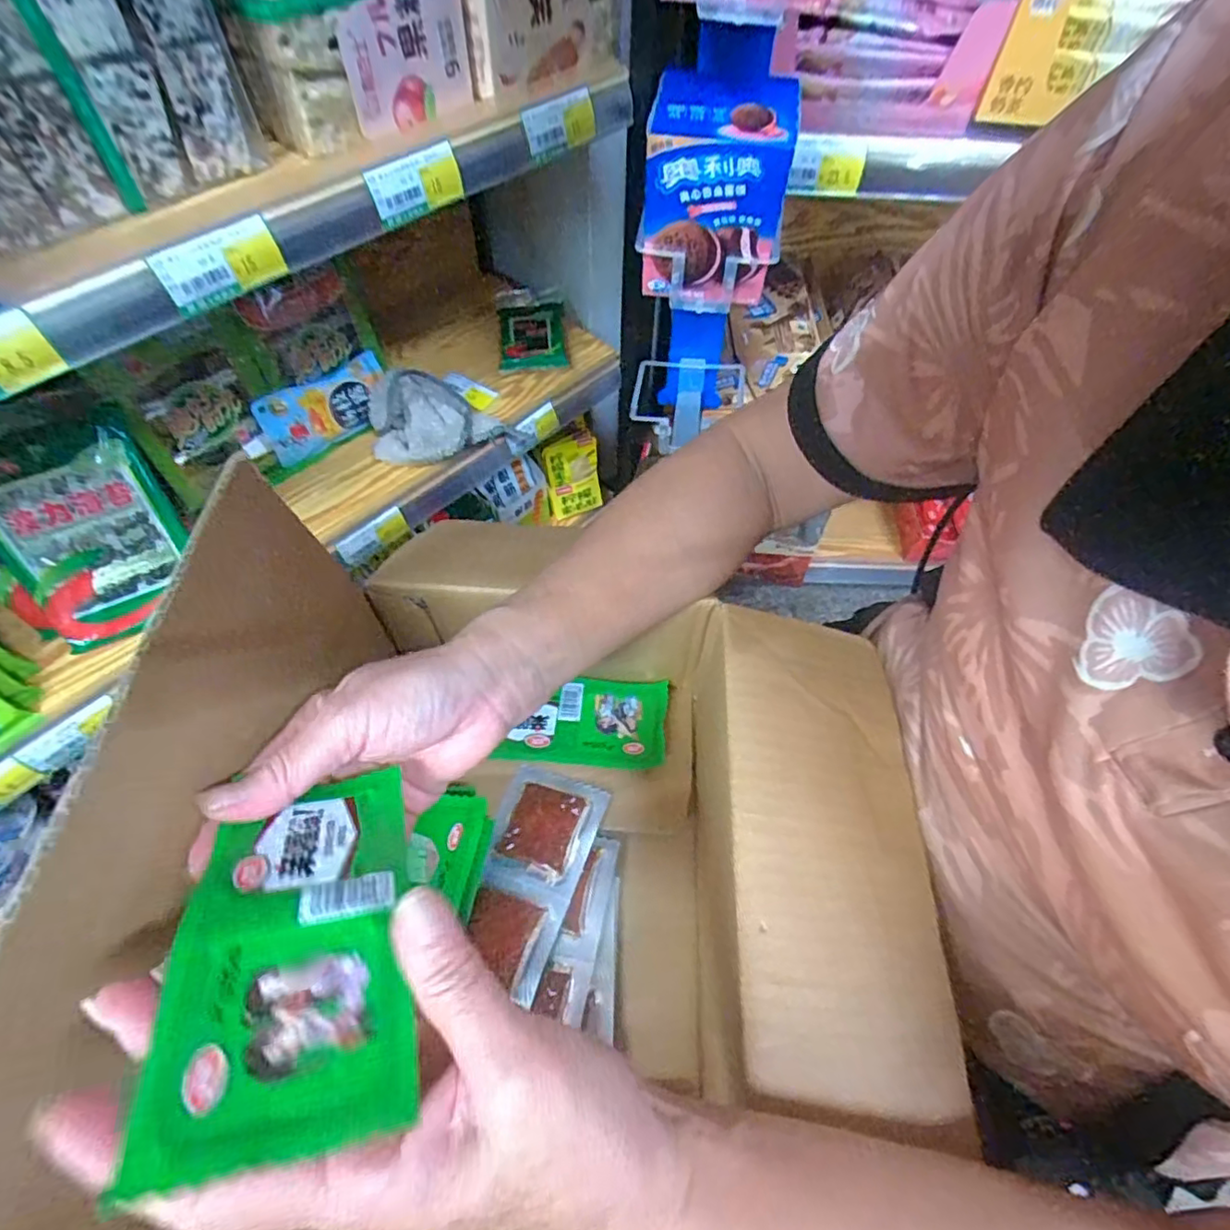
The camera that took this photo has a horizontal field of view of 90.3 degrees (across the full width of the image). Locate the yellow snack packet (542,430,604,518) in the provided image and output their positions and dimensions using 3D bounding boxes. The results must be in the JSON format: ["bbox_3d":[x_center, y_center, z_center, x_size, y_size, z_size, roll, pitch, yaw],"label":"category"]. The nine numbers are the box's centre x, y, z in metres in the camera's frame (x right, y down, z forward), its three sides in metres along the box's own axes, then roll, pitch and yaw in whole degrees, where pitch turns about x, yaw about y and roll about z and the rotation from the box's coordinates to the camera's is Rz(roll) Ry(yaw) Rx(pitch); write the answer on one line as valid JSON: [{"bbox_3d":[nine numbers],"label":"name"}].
[{"bbox_3d":[-0.065,-0.220,0.963,0.085,0.155,0.024,-16,60,-10],"label":"yellow snack packet"}]

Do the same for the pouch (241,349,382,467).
[{"bbox_3d":[-0.344,-0.236,0.707,0.172,0.074,0.032,-37,44,-21],"label":"pouch"}]

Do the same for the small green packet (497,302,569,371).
[{"bbox_3d":[-0.114,-0.386,0.837,0.088,0.021,0.127,-6,59,-4],"label":"small green packet"}]

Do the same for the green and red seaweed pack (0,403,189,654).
[{"bbox_3d":[-0.487,-0.076,0.569,0.142,0.192,0.048,-24,27,-17],"label":"green and red seaweed pack"}]

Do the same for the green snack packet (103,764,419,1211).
[{"bbox_3d":[-0.106,0.106,0.209,0.066,0.021,0.133,2,27,-21],"label":"green snack packet"}]

